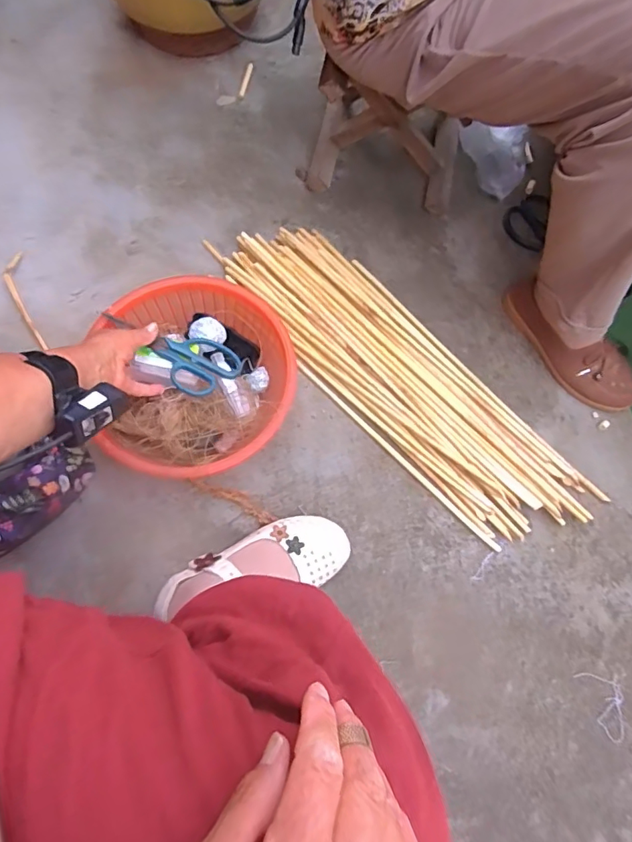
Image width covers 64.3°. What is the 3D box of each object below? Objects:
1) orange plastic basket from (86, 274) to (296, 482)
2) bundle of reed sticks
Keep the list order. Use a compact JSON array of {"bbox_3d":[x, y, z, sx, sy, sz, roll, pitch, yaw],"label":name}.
[{"bbox_3d":[-0.156,-0.051,0.683,0.251,0.102,0.275,4,72,-1],"label":"orange plastic basket"},{"bbox_3d":[0.115,-0.073,0.733,0.197,0.040,0.631,-39,78,-12],"label":"bundle of reed sticks"}]

